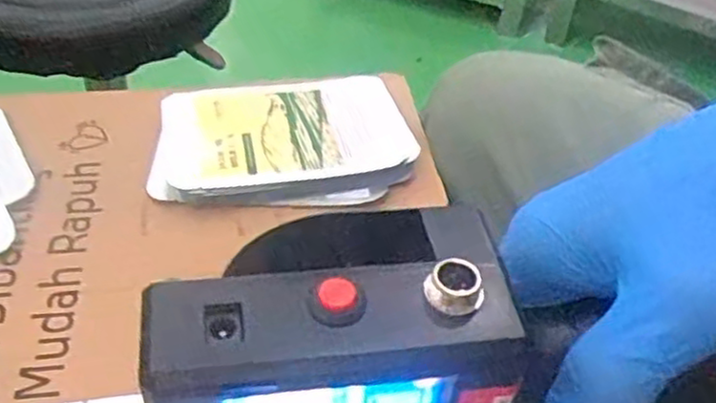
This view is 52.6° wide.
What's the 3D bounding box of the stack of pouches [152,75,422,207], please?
[{"bbox_3d":[-0.043,-0.035,0.416,0.139,0.024,0.093,-2,42,-10],"label":"stack of pouches"}]

